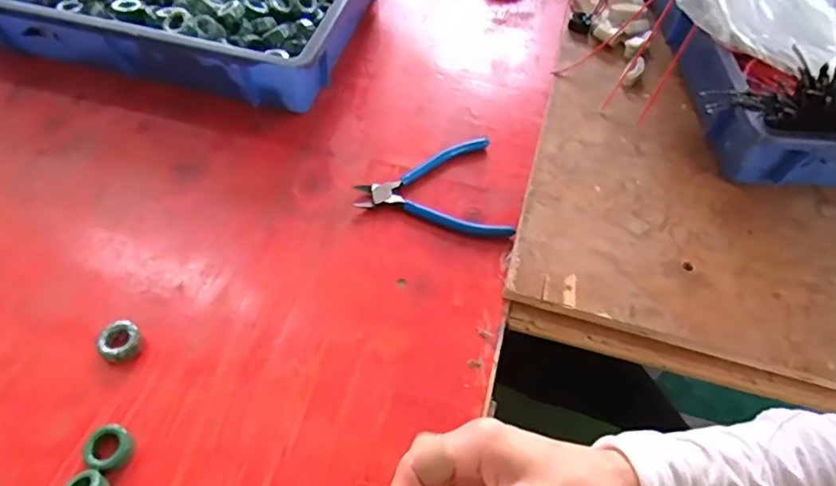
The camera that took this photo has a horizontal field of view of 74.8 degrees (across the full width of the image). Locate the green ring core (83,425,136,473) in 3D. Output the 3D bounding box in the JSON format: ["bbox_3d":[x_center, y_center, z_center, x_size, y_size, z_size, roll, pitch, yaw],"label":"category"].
[{"bbox_3d":[-0.219,0.146,0.388,0.027,0.018,0.028,1,56,-1],"label":"green ring core"}]

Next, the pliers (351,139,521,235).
[{"bbox_3d":[0.012,-0.050,0.532,0.138,0.011,0.119,-7,56,-6],"label":"pliers"}]

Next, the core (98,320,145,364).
[{"bbox_3d":[-0.237,0.079,0.436,0.030,0.014,0.031,1,56,-1],"label":"core"}]

